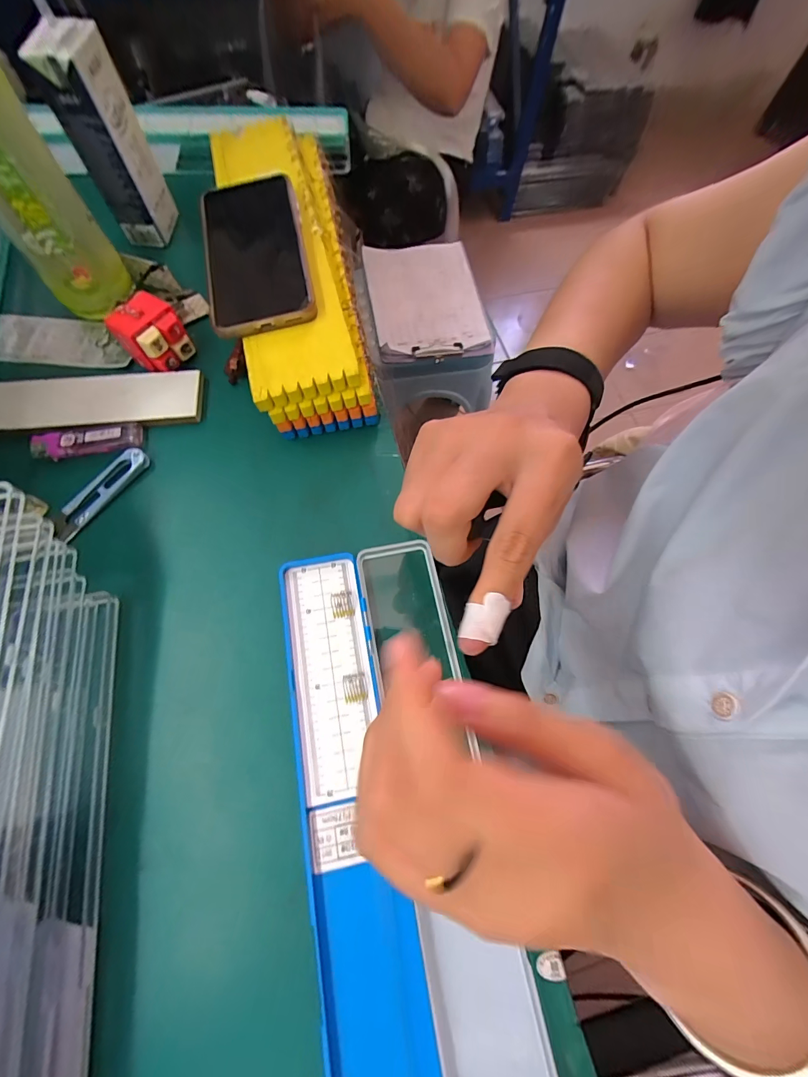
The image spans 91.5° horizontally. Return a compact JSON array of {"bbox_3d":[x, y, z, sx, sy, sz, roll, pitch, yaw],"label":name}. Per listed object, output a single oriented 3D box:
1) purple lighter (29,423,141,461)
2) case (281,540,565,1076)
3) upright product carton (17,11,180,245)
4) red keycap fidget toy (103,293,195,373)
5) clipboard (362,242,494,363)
[{"bbox_3d":[-0.256,-0.080,0.318,0.081,0.009,0.024,-8,71,-4],"label":"purple lighter"},{"bbox_3d":[0.010,0.223,0.217,0.116,0.016,0.460,-11,71,-5],"label":"case"},{"bbox_3d":[-0.259,-0.352,0.353,0.040,0.128,0.059,6,69,0],"label":"upright product carton"},{"bbox_3d":[-0.212,-0.172,0.335,0.050,0.044,0.041,-40,76,-13],"label":"red keycap fidget toy"},{"bbox_3d":[0.046,-0.486,0.792,0.226,0.039,0.279,-9,71,-4],"label":"clipboard"}]

